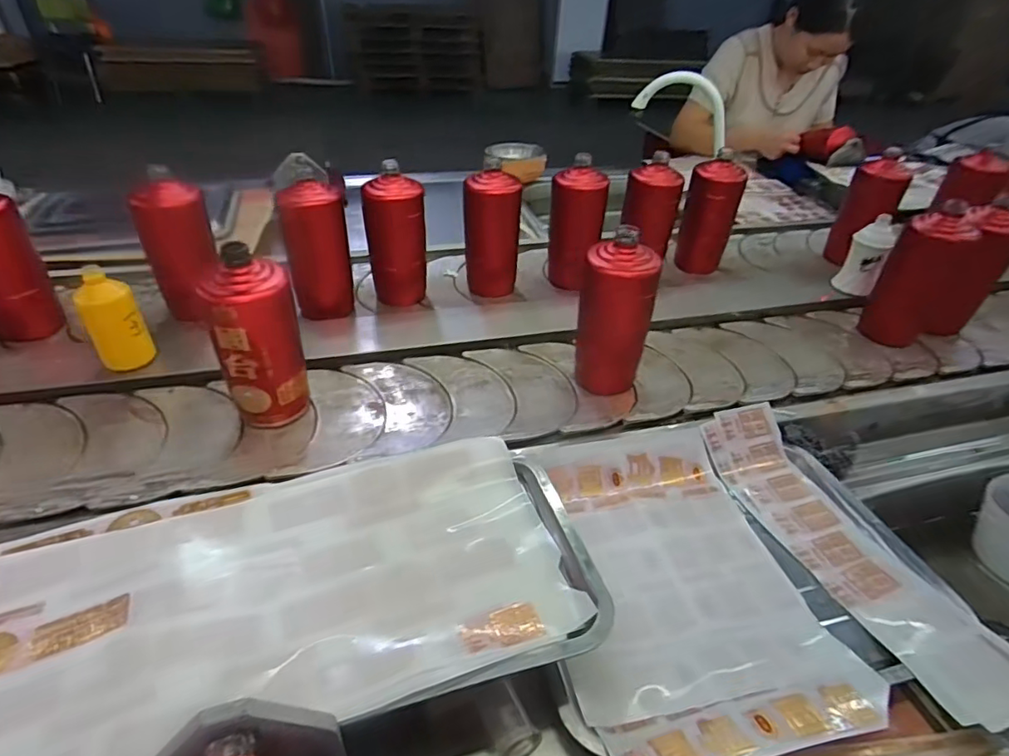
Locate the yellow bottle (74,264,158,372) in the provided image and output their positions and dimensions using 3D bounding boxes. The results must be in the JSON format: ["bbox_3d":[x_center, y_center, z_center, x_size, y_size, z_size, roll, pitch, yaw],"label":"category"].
[{"bbox_3d":[-0.447,-0.065,0.638,0.057,0.108,0.045,-25,45,-32],"label":"yellow bottle"}]

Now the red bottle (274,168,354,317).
[{"bbox_3d":[-0.254,-0.172,0.756,0.082,0.171,0.073,-10,39,-17],"label":"red bottle"}]

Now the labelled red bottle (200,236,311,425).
[{"bbox_3d":[-0.252,-0.028,0.567,0.077,0.178,0.070,-1,37,-5],"label":"labelled red bottle"}]

